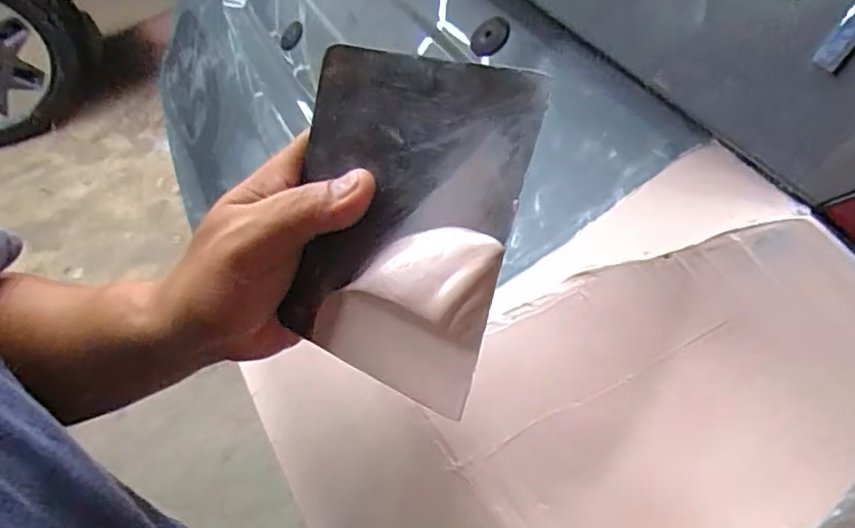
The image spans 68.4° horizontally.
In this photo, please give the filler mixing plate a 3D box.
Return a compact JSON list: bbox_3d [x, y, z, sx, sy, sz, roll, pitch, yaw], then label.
[{"bbox_3d":[-0.013,-0.016,0.263,0.094,0.137,0.011,19,13,20],"label":"filler mixing plate"}]

